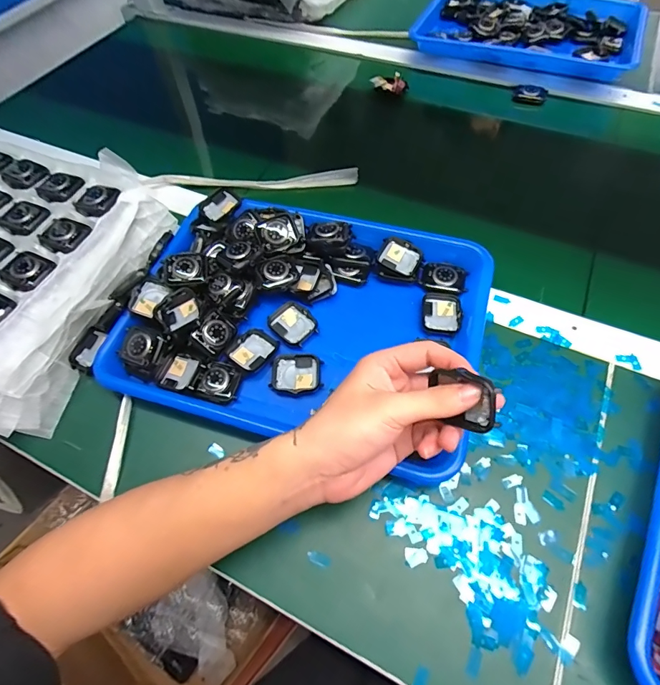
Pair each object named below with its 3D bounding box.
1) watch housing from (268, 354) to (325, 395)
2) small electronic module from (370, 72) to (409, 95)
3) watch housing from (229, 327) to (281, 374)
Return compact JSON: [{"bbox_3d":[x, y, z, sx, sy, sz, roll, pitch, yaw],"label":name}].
[{"bbox_3d":[-0.030,0.029,0.374,0.046,0.007,0.038,2,60,4],"label":"watch housing"},{"bbox_3d":[0.093,-0.398,0.622,0.055,0.020,0.029,17,62,12],"label":"small electronic module"},{"bbox_3d":[-0.073,0.007,0.386,0.037,0.010,0.044,31,66,19],"label":"watch housing"}]

